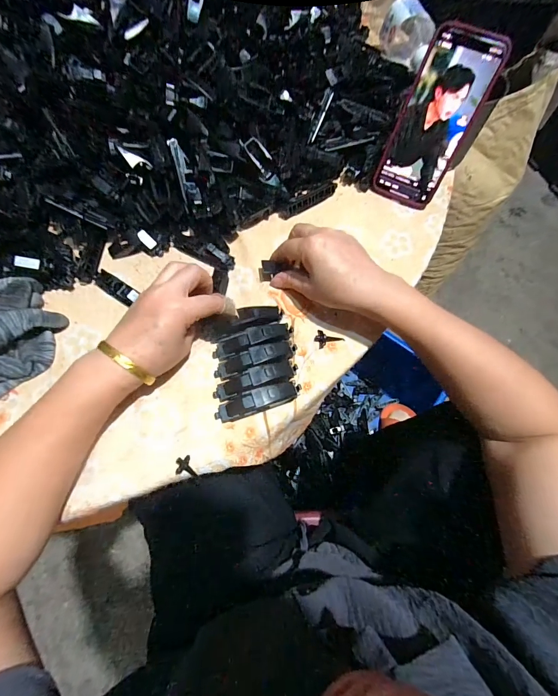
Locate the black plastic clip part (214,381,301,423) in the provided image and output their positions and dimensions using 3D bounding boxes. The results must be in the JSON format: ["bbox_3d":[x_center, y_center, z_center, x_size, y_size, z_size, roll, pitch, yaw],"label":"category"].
[{"bbox_3d":[-0.019,0.049,0.301,0.081,0.022,0.018,-18,70,-9],"label":"black plastic clip part"}]

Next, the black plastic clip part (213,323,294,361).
[{"bbox_3d":[-0.025,-0.007,0.324,0.082,0.021,0.020,-18,70,-9],"label":"black plastic clip part"}]

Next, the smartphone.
[{"bbox_3d":[0.175,-0.254,0.371,0.081,0.165,0.006,27,37,11],"label":"smartphone"}]

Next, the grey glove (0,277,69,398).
[{"bbox_3d":[-0.260,-0.007,0.303,0.075,0.044,0.140,8,68,1],"label":"grey glove"}]

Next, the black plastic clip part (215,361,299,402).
[{"bbox_3d":[-0.022,0.031,0.310,0.082,0.022,0.021,-19,70,-9],"label":"black plastic clip part"}]

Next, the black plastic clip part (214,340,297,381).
[{"bbox_3d":[-0.023,0.011,0.319,0.082,0.023,0.019,-18,70,-9],"label":"black plastic clip part"}]

